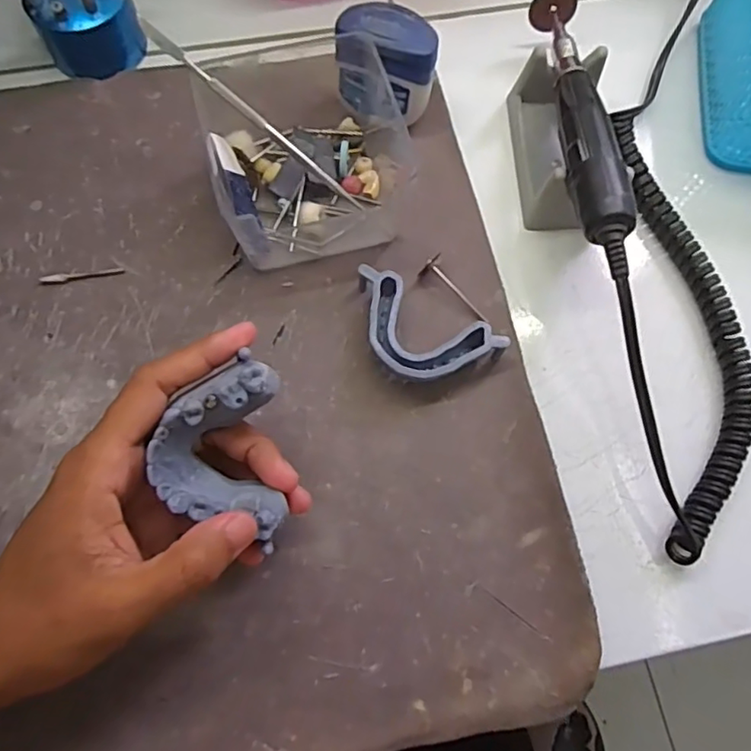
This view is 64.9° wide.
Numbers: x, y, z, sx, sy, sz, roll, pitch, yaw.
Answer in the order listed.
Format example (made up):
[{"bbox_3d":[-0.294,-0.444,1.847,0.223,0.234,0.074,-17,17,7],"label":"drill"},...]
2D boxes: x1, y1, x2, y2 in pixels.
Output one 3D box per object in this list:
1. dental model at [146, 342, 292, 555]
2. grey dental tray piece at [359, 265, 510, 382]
[{"bbox_3d":[-0.063,0.032,0.239,0.046,0.029,0.070,-2,75,-2],"label":"dental model"},{"bbox_3d":[0.021,-0.019,0.305,0.082,0.019,0.045,30,73,8],"label":"grey dental tray piece"}]

